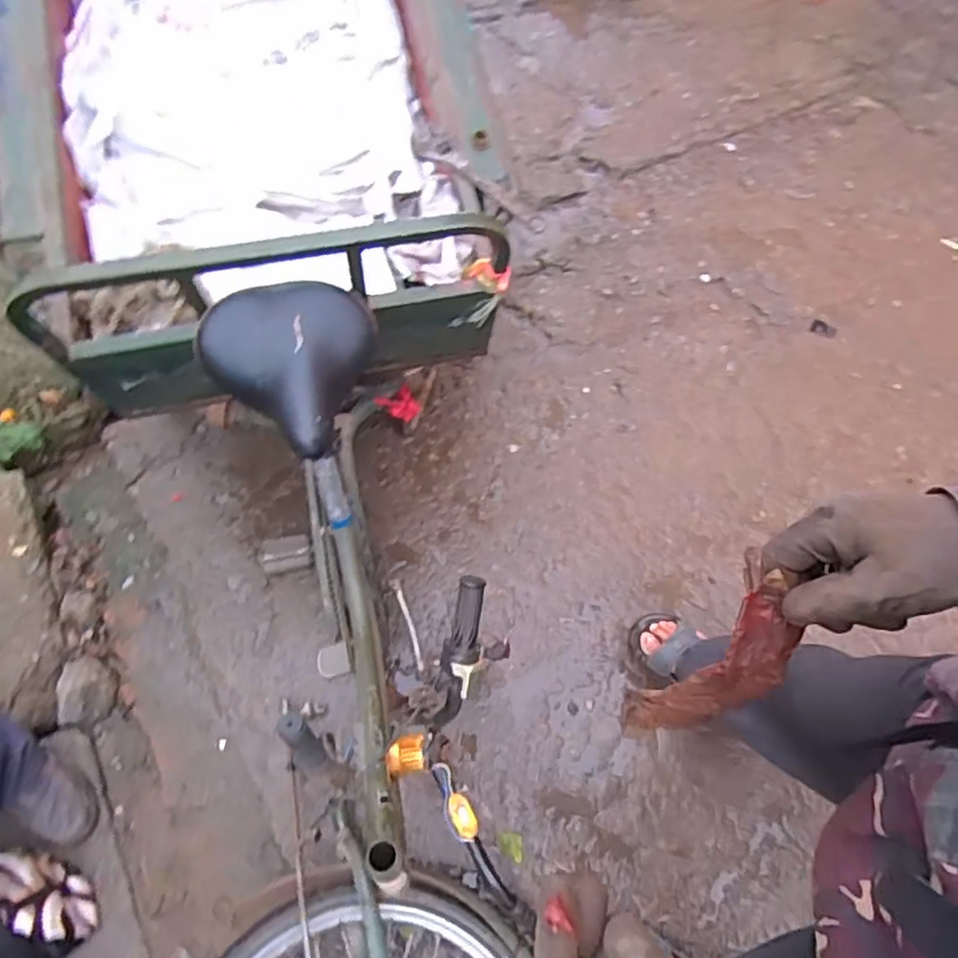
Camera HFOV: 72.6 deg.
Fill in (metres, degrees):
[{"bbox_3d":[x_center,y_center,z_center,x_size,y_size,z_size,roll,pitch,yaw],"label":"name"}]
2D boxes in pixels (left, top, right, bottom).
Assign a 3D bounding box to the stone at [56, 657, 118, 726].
[{"bbox_3d":[-0.727,0.394,1.209,0.091,0.051,0.116,13,59,6],"label":"stone"}]

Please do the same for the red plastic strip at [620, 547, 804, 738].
[{"bbox_3d":[0.159,0.130,0.435,0.067,0.175,0.018,31,36,8],"label":"red plastic strip"}]

